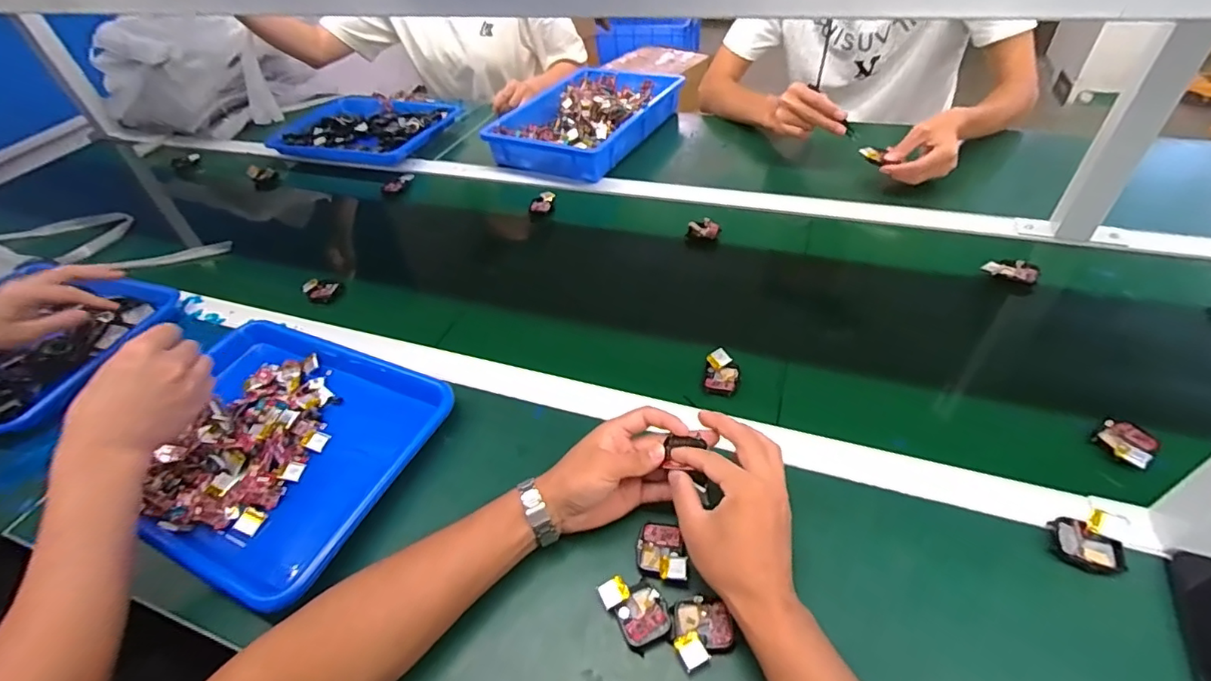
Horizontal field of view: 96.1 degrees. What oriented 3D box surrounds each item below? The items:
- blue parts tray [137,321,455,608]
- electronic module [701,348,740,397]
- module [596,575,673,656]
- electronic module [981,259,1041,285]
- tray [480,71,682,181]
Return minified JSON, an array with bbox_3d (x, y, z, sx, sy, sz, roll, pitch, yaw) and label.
[{"bbox_3d":[-0.343,0.101,0.576,0.317,0.043,0.265,16,49,21],"label":"blue parts tray"},{"bbox_3d":[0.127,0.033,0.592,0.036,0.017,0.049,8,47,15],"label":"electronic module"},{"bbox_3d":[0.025,0.210,0.427,0.040,0.016,0.053,-28,49,-20],"label":"module"},{"bbox_3d":[0.502,-0.088,0.674,0.058,0.015,0.028,19,51,24],"label":"electronic module"},{"bbox_3d":[-0.032,-0.429,1.044,0.245,0.060,0.374,20,51,25],"label":"tray"}]

